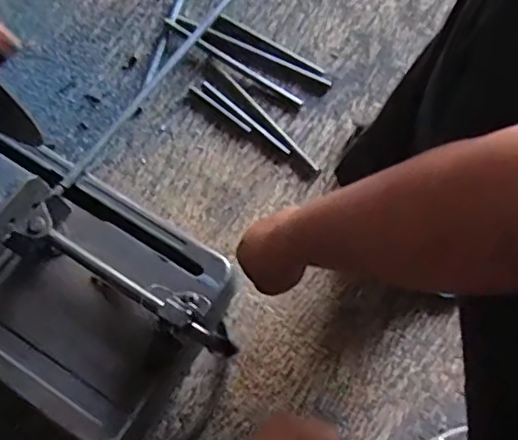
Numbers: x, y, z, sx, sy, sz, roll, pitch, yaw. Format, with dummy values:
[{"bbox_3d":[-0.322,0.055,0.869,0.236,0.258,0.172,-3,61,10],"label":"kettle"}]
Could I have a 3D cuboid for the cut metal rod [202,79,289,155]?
[{"bbox_3d":[-0.019,-0.148,0.794,0.162,0.004,0.009,41,74,12],"label":"cut metal rod"}]

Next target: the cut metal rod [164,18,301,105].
[{"bbox_3d":[-0.039,-0.235,0.819,0.242,0.007,0.010,33,73,10],"label":"cut metal rod"}]

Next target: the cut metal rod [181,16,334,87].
[{"bbox_3d":[-0.008,-0.255,0.827,0.251,0.008,0.012,25,71,7],"label":"cut metal rod"}]

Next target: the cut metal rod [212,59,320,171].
[{"bbox_3d":[0.006,-0.151,0.794,0.011,0.004,0.225,-39,75,-14],"label":"cut metal rod"}]

